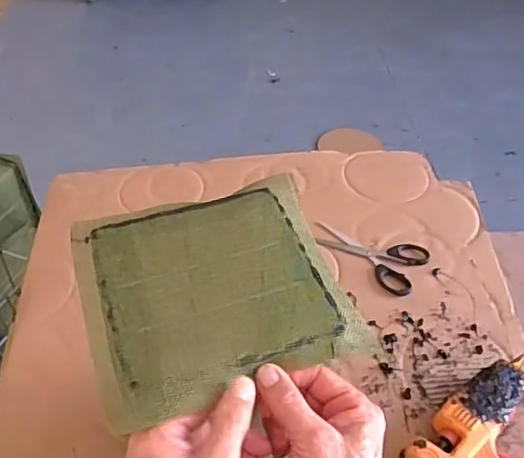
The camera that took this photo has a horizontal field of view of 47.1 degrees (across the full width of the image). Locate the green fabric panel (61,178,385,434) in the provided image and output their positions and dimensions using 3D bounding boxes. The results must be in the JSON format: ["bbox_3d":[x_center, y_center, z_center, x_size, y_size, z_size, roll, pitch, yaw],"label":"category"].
[{"bbox_3d":[-0.033,0.038,0.411,0.169,0.011,0.170,-12,48,-13],"label":"green fabric panel"}]

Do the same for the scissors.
[{"bbox_3d":[0.129,0.036,0.745,0.144,0.008,0.079,16,46,15],"label":"scissors"}]

